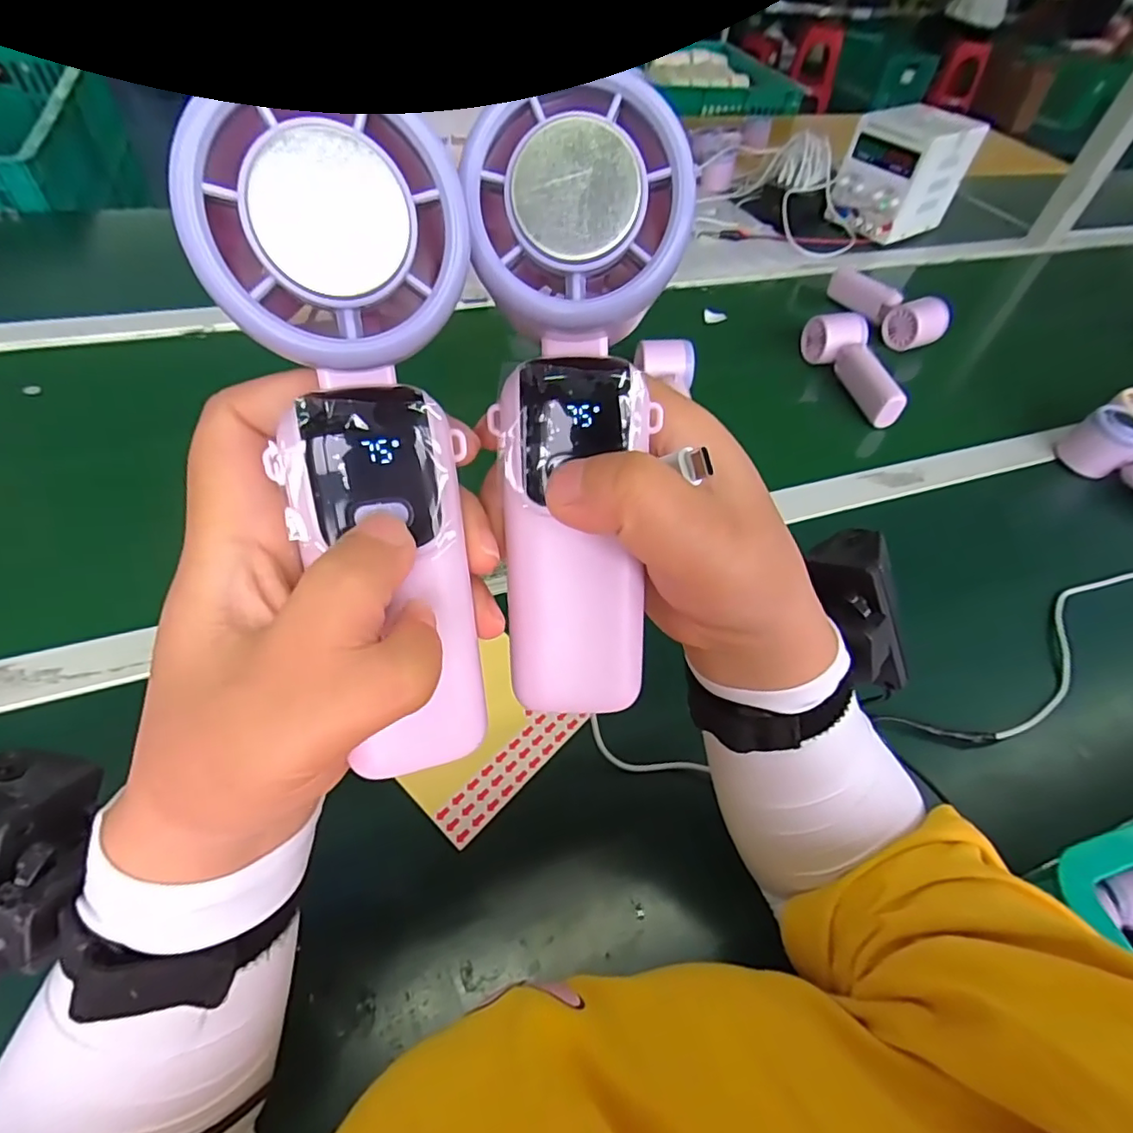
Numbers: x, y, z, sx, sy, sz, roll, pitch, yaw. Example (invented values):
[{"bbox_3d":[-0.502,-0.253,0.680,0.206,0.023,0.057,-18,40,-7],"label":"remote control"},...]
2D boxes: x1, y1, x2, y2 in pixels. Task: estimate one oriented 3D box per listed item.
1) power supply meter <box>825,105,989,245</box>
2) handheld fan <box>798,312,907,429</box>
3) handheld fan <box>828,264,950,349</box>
[{"bbox_3d":[0.562,-0.666,0.969,0.181,0.179,0.128,-26,58,-24],"label":"power supply meter"},{"bbox_3d":[0.334,-0.233,0.677,0.056,0.053,0.171,-1,51,-6],"label":"handheld fan"},{"bbox_3d":[0.437,-0.357,0.792,0.050,0.055,0.165,-17,55,-18],"label":"handheld fan"}]

